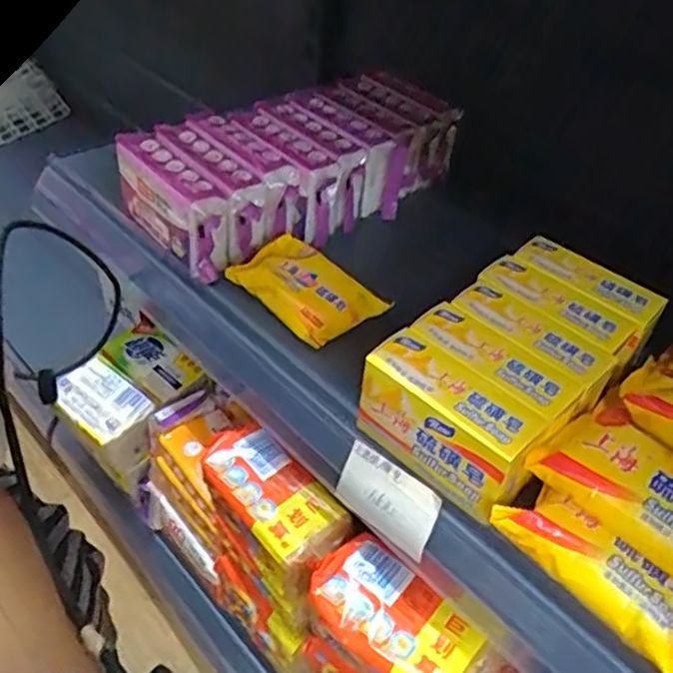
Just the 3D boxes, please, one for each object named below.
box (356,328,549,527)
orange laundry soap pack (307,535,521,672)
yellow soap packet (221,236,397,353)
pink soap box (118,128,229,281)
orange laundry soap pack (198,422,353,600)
[{"bbox_3d":[0.063,0.051,0.389,0.101,0.063,0.038,35,49,28],"label":"box"},{"bbox_3d":[0.043,0.193,0.428,0.060,0.039,0.130,-30,53,-34],"label":"orange laundry soap pack"},{"bbox_3d":[-0.024,-0.037,0.495,0.106,0.019,0.065,34,49,27],"label":"yellow soap packet"},{"bbox_3d":[-0.127,-0.104,0.522,0.035,0.064,0.120,-28,52,-32],"label":"pink soap box"},{"bbox_3d":[-0.048,0.127,0.500,0.055,0.051,0.124,-29,53,-33],"label":"orange laundry soap pack"}]

